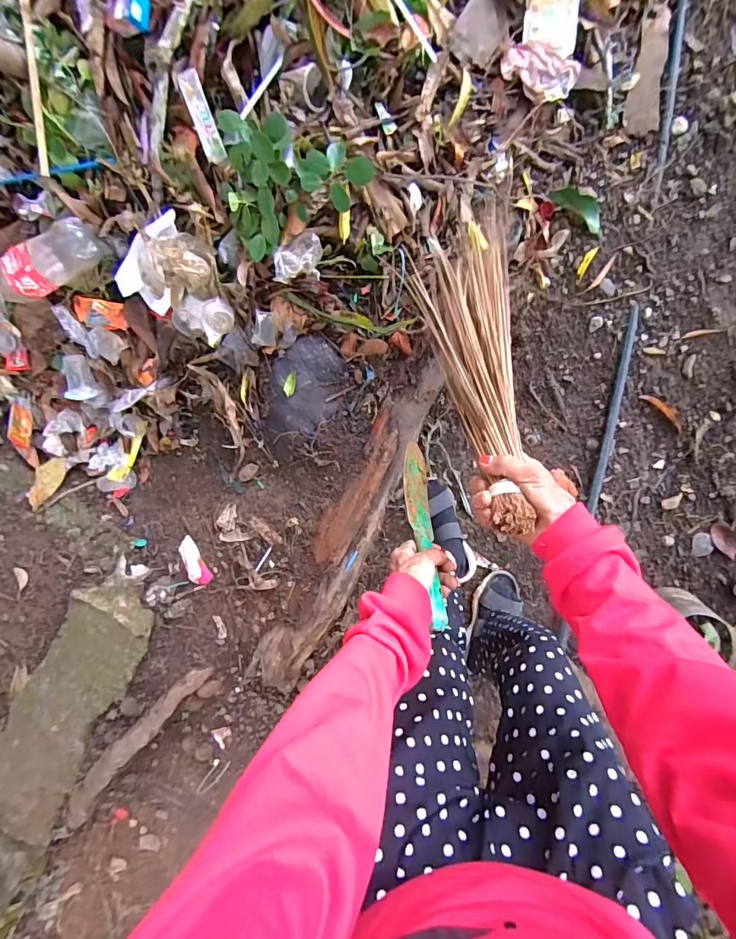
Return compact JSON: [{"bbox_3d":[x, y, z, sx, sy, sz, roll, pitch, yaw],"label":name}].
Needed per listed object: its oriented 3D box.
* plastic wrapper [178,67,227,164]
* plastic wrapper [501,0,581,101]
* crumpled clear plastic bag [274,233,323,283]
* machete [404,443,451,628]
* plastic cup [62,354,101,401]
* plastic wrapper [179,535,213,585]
[{"bbox_3d":[-0.300,-0.641,0.790,0.036,0.009,0.139,-23,113,-12],"label":"plastic wrapper"},{"bbox_3d":[0.334,-0.819,0.807,0.140,0.047,0.238,9,100,8],"label":"plastic wrapper"},{"bbox_3d":[-0.135,-0.410,0.837,0.094,0.039,0.082,-13,99,-17],"label":"crumpled clear plastic bag"},{"bbox_3d":[0.067,0.074,0.524,0.030,0.240,0.063,-10,140,7],"label":"machete"},{"bbox_3d":[-0.703,-0.223,1.064,0.082,0.056,0.108,-6,98,10],"label":"plastic cup"},{"bbox_3d":[-0.416,0.218,1.033,0.049,0.015,0.124,-35,76,9],"label":"plastic wrapper"}]

